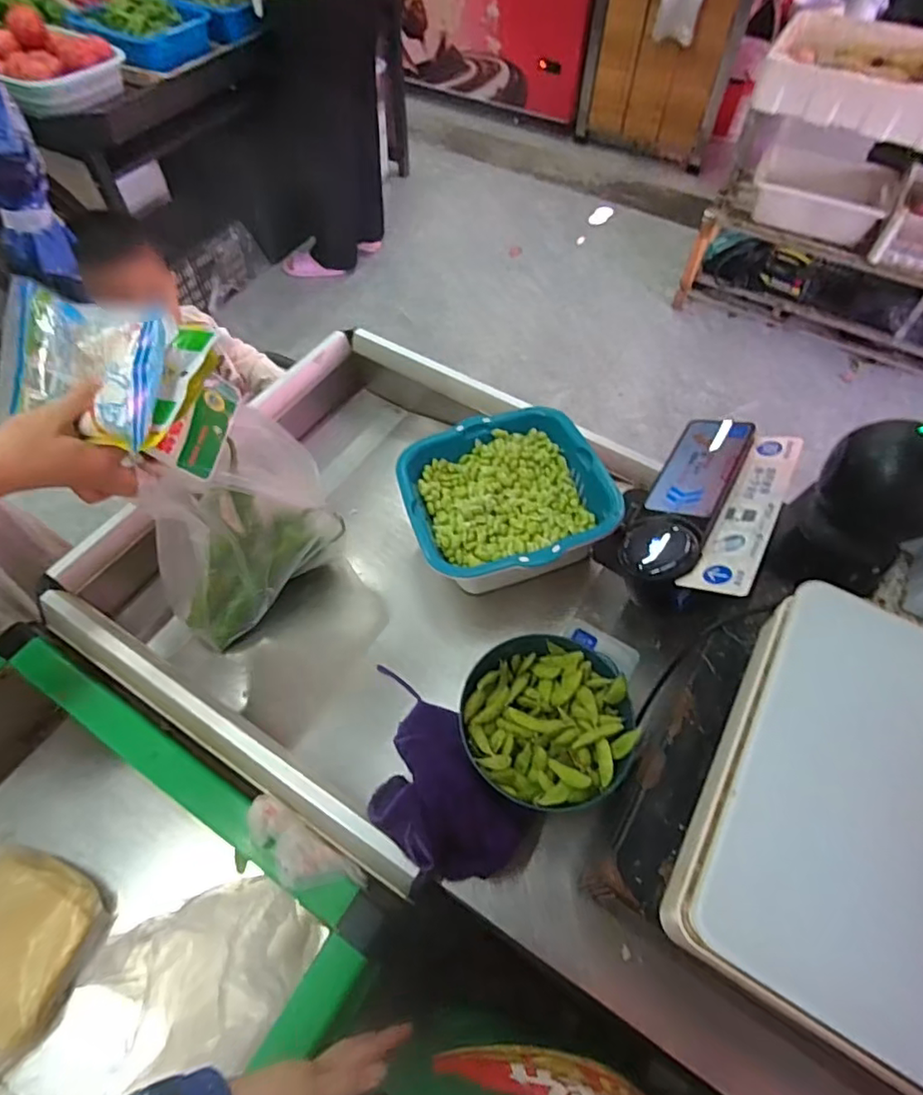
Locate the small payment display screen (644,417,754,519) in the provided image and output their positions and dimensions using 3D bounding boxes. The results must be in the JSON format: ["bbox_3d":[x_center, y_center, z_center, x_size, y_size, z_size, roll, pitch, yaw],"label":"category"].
[{"bbox_3d":[0.259,-0.088,0.634,0.073,0.013,0.154,17,57,32],"label":"small payment display screen"}]

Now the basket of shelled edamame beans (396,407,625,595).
[{"bbox_3d":[0.048,-0.059,0.683,0.217,0.091,0.229,-15,60,-10],"label":"basket of shelled edamame beans"}]

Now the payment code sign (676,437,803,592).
[{"bbox_3d":[0.291,-0.040,0.589,0.058,0.010,0.229,10,50,38],"label":"payment code sign"}]

